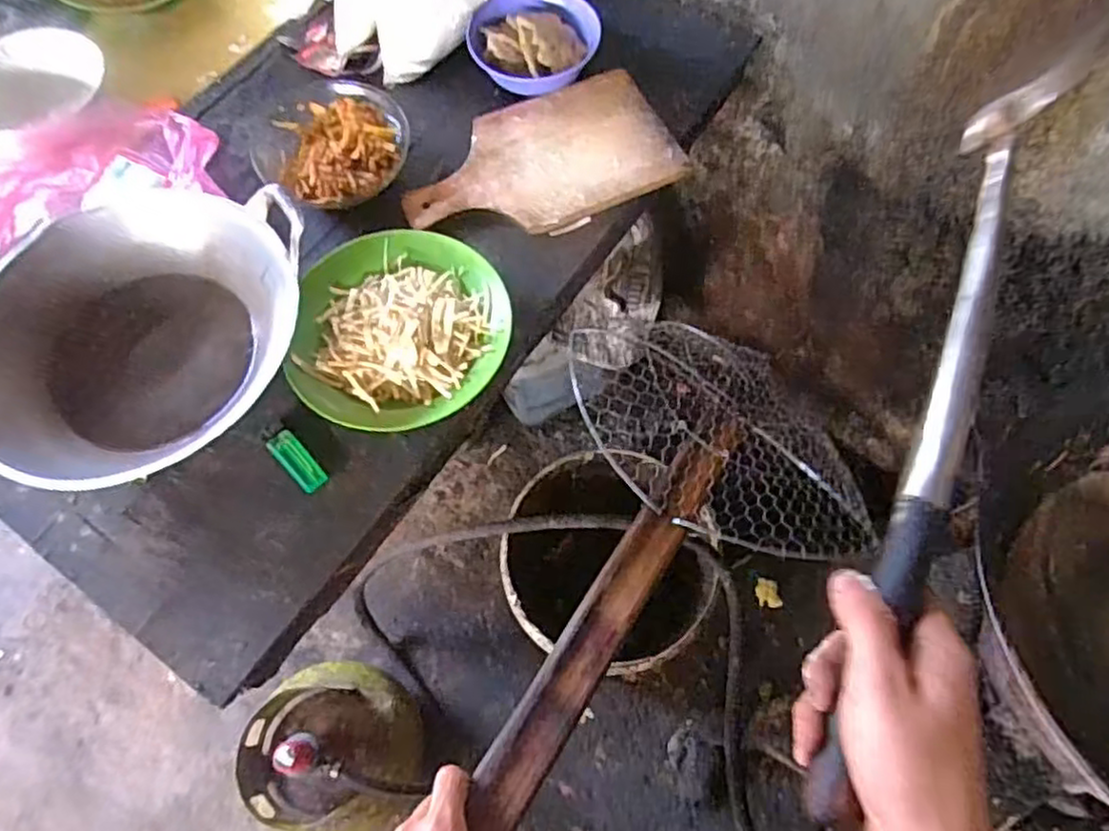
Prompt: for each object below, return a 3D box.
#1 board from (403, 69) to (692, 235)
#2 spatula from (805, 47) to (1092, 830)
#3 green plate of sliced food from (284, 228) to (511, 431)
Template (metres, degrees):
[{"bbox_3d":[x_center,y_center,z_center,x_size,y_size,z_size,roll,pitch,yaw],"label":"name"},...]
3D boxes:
[{"bbox_3d":[-0.020,-0.285,0.793,0.301,0.021,0.181,-21,69,-9],"label":"board"},{"bbox_3d":[0.189,0.002,0.350,0.028,0.049,0.384,19,79,7],"label":"spatula"},{"bbox_3d":[-0.146,-0.088,0.682,0.197,0.044,0.210,0,67,-1],"label":"green plate of sliced food"}]

